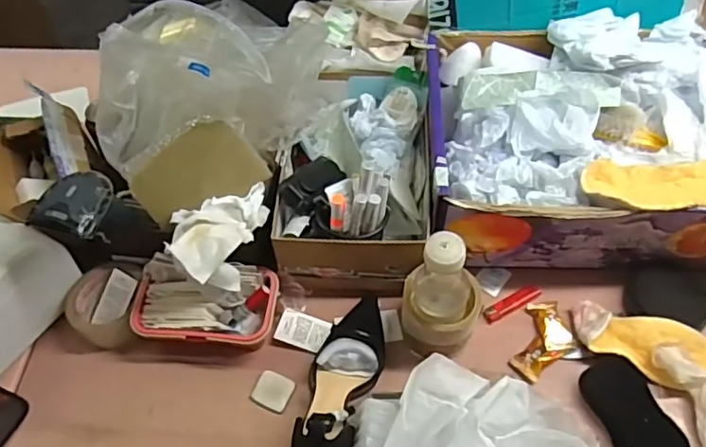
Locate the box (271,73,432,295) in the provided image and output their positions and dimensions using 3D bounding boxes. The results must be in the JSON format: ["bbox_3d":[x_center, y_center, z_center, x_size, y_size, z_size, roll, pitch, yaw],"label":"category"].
[{"bbox_3d":[0.003,-0.073,0.776,0.176,0.143,0.306,4,54,4],"label":"box"}]

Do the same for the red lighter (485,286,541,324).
[{"bbox_3d":[0.199,0.099,0.734,0.076,0.014,0.019,-21,56,-13],"label":"red lighter"}]

